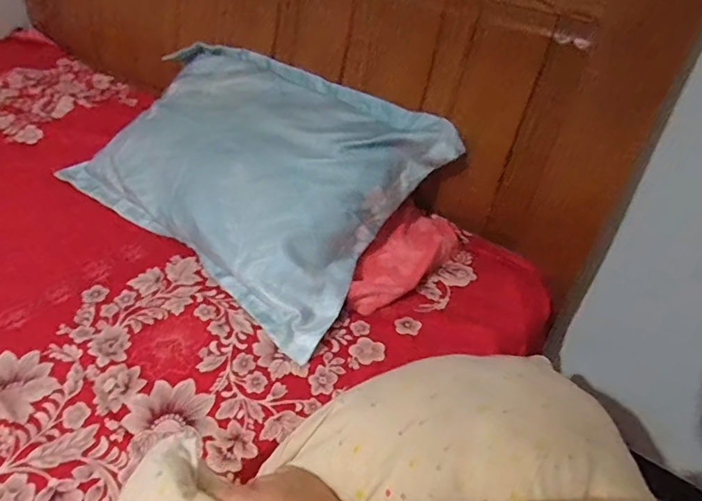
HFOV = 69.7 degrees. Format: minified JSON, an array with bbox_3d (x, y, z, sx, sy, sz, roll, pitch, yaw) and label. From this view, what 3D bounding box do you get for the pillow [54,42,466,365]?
[{"bbox_3d":[-0.205,-0.185,0.984,0.708,0.140,0.476,32,73,24],"label":"pillow"}]

